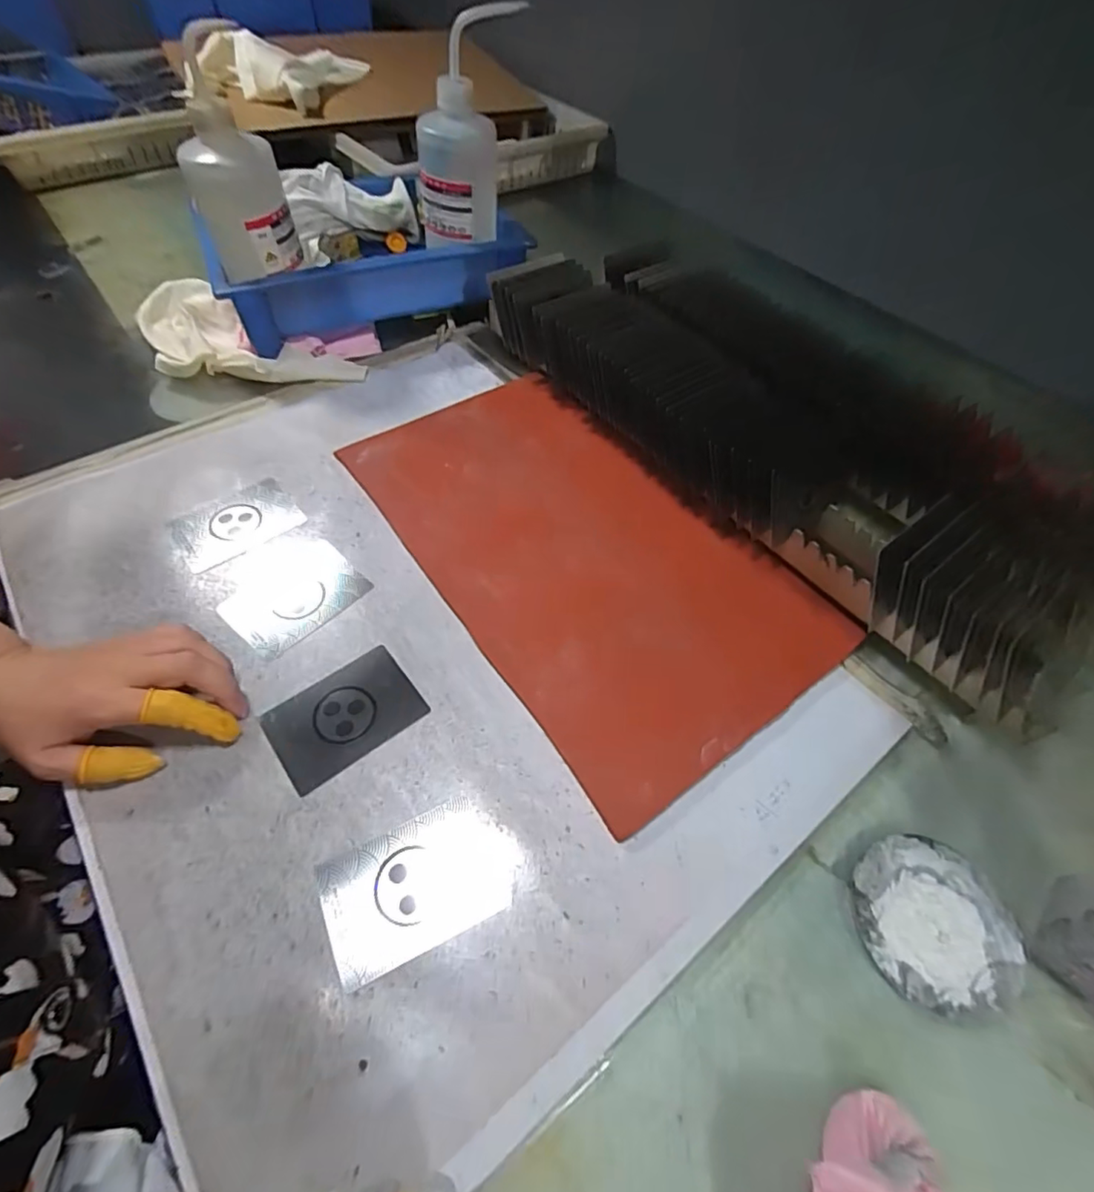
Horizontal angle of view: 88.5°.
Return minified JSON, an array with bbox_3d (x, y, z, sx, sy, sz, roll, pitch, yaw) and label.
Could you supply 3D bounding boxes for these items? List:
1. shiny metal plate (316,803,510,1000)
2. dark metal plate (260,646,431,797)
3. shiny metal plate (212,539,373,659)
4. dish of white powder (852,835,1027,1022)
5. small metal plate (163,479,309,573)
[{"bbox_3d":[-0.071,0.153,0.295,0.085,0.004,0.062,-20,57,-17],"label":"shiny metal plate"},{"bbox_3d":[-0.126,0.074,0.350,0.085,0.004,0.061,-32,61,-24],"label":"dark metal plate"},{"bbox_3d":[-0.181,-0.001,0.403,0.071,0.004,0.087,37,64,23],"label":"shiny metal plate"},{"bbox_3d":[0.206,0.172,0.297,0.082,0.010,0.080,2,53,-2],"label":"dish of white powder"},{"bbox_3d":[-0.240,-0.057,0.435,0.087,0.006,0.061,-35,63,-25],"label":"small metal plate"}]

